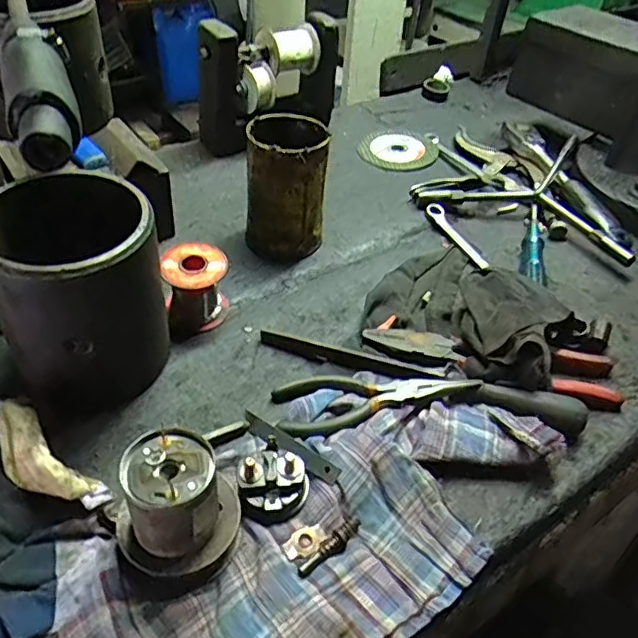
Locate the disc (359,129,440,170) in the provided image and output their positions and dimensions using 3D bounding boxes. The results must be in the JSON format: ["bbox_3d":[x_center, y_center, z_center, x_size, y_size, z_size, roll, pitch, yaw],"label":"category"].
[{"bbox_3d":[0.102,-0.217,0.754,0.096,0.008,0.113,21,44,17],"label":"disc"}]

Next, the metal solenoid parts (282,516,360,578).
[{"bbox_3d":[0.004,0.137,0.369,0.050,0.008,0.025,-22,48,-26],"label":"metal solenoid parts"}]

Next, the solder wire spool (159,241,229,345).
[{"bbox_3d":[-0.101,-0.025,0.489,0.051,0.058,0.051,3,42,-2],"label":"solder wire spool"}]

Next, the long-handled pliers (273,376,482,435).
[{"bbox_3d":[0.043,0.057,0.436,0.147,0.012,0.049,-1,42,-6],"label":"long-handled pliers"}]

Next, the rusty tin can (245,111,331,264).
[{"bbox_3d":[-0.030,-0.123,0.553,0.071,0.124,0.067,3,42,-2],"label":"rusty tin can"}]

